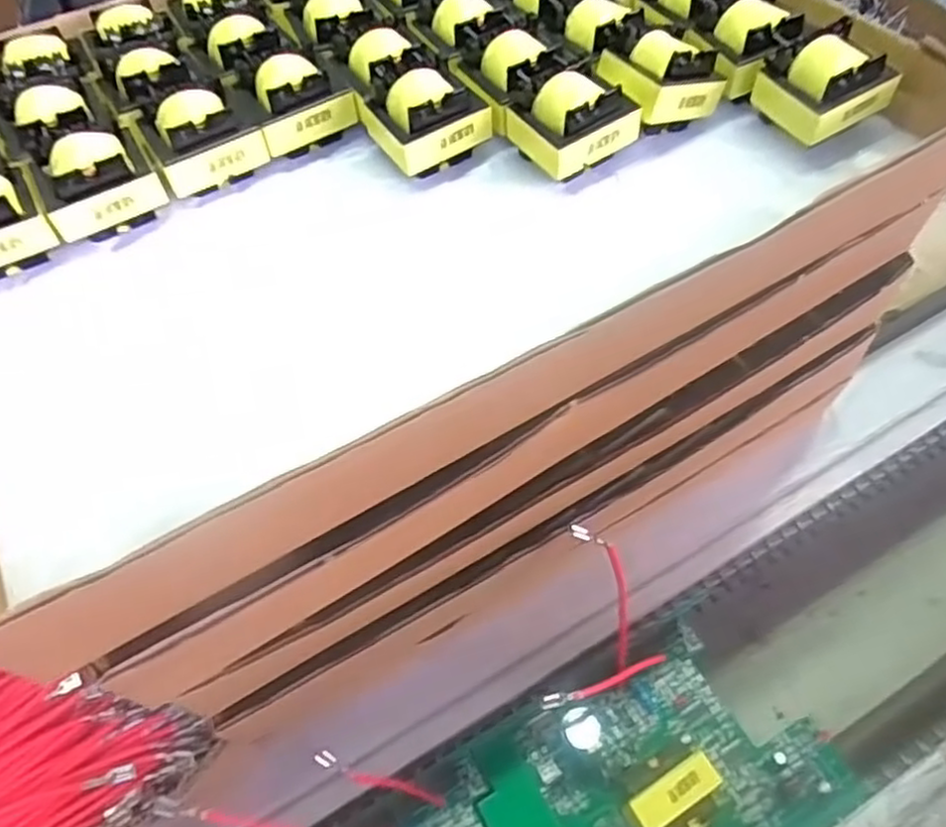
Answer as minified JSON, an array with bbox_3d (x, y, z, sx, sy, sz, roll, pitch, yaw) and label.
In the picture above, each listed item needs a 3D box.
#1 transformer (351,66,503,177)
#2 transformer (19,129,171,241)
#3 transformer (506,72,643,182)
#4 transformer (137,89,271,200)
[{"bbox_3d":[-0.016,-0.098,0.241,0.038,0.026,0.027,-30,59,-15],"label":"transformer"},{"bbox_3d":[-0.122,-0.075,0.232,0.035,0.030,0.026,-30,59,-14],"label":"transformer"},{"bbox_3d":[0.032,-0.097,0.233,0.038,0.020,0.027,-28,59,-13],"label":"transformer"},{"bbox_3d":[-0.092,-0.093,0.243,0.034,0.023,0.026,-31,60,-15],"label":"transformer"}]

